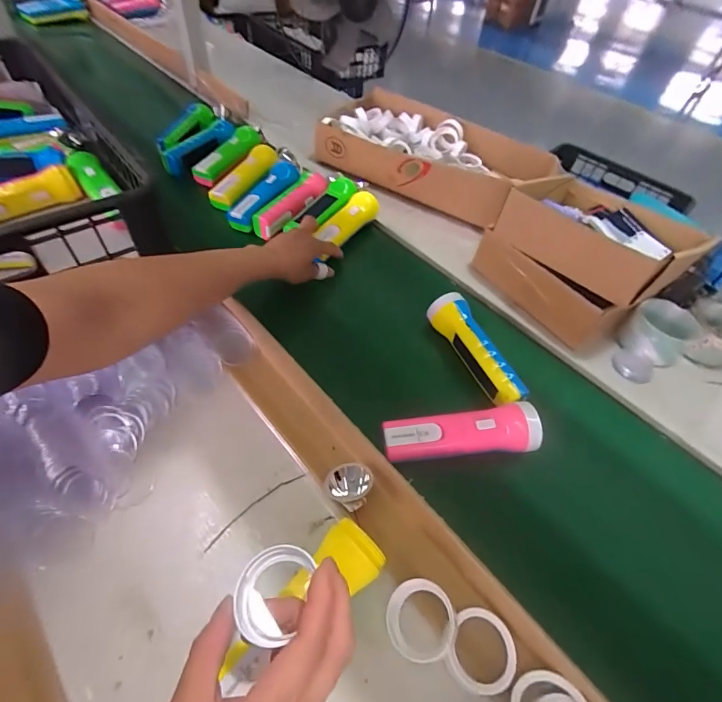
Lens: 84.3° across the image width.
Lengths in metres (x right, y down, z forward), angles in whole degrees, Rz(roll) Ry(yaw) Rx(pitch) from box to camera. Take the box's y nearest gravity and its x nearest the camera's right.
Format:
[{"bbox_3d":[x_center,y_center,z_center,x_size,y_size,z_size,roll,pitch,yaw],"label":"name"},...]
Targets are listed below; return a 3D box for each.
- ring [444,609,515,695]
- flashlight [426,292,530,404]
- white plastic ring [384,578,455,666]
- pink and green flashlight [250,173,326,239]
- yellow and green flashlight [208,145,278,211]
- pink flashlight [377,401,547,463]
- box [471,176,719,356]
[{"bbox_3d":[0.093,0.230,0.306,0.049,0.011,0.053,3,52,-4],"label":"ring"},{"bbox_3d":[0.141,-0.001,0.495,0.044,0.046,0.163,-22,57,-21],"label":"flashlight"},{"bbox_3d":[0.047,0.212,0.315,0.052,0.012,0.053,3,52,-4],"label":"white plastic ring"},{"bbox_3d":[-0.110,-0.239,0.653,0.048,0.039,0.159,28,55,15],"label":"pink and green flashlight"},{"bbox_3d":[-0.194,-0.298,0.677,0.050,0.030,0.155,28,68,16],"label":"yellow and green flashlight"},{"bbox_3d":[0.106,0.087,0.423,0.165,0.040,0.048,-2,53,-8],"label":"pink flashlight"},{"bbox_3d":[0.309,-0.141,0.562,0.170,0.146,0.224,-28,60,-24],"label":"box"}]

